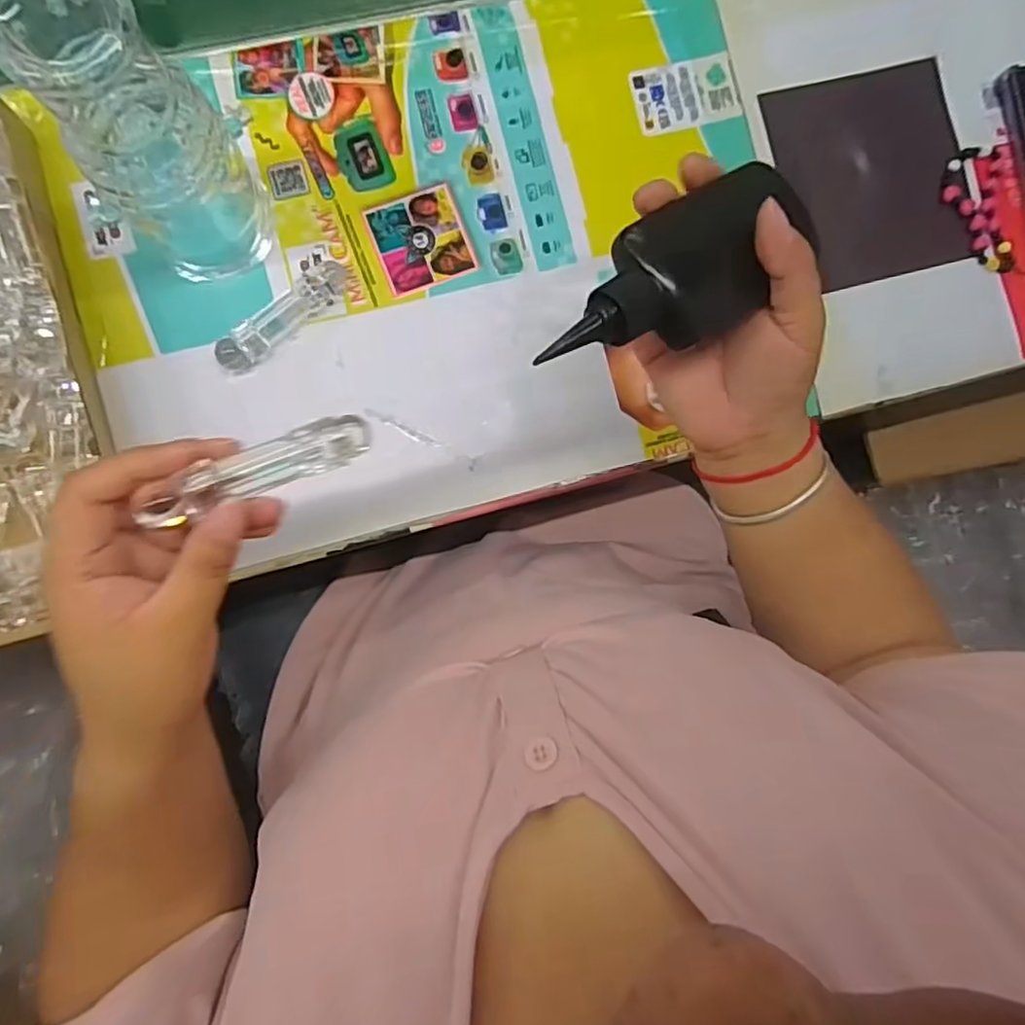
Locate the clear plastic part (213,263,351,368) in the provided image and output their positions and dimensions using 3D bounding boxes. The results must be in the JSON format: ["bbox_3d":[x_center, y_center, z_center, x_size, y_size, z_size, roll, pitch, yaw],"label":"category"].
[{"bbox_3d":[-0.145,-0.125,0.413,0.096,0.018,0.021,-43,93,-5],"label":"clear plastic part"}]

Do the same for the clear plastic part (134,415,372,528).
[{"bbox_3d":[-0.104,-0.018,0.271,0.093,0.014,0.020,-27,91,-29],"label":"clear plastic part"}]

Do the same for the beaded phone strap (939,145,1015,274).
[{"bbox_3d":[0.336,-0.219,0.465,0.055,0.008,0.086,0,89,-6],"label":"beaded phone strap"}]

